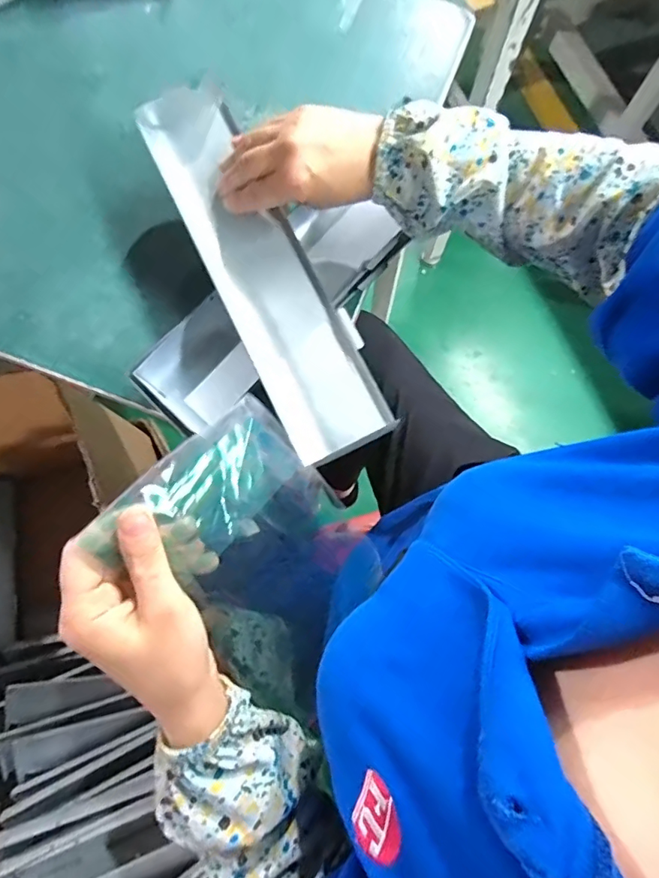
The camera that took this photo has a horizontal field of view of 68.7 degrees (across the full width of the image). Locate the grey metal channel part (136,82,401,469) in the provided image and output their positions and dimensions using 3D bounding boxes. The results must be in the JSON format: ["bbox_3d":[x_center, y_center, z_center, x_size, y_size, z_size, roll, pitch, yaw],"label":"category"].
[{"bbox_3d":[-0.057,-0.136,0.379,0.078,0.029,0.325,-27,80,-7],"label":"grey metal channel part"}]

